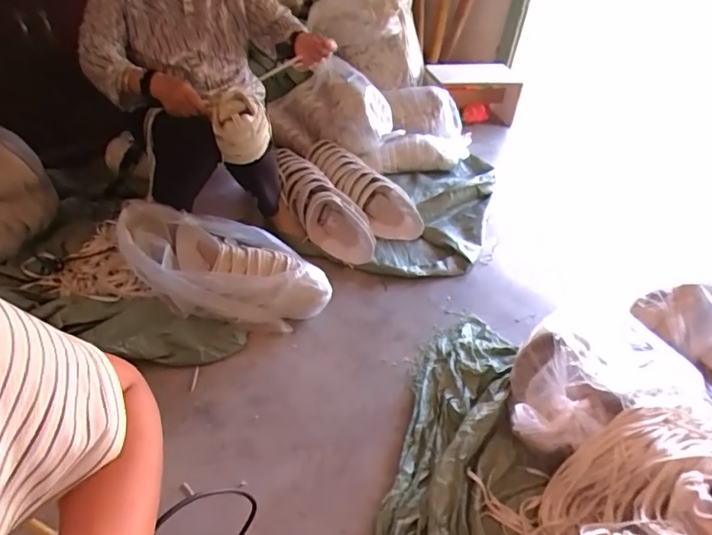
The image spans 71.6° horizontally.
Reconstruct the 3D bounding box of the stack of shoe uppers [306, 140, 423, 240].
[{"bbox_3d":[0.035,-0.256,1.566,0.445,0.158,0.127,42,49,-2],"label":"stack of shoe uppers"}]

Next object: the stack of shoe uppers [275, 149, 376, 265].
[{"bbox_3d":[-0.098,-0.184,1.461,0.154,0.111,0.420,-33,78,-32],"label":"stack of shoe uppers"}]

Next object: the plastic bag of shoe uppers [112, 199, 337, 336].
[{"bbox_3d":[-0.324,0.000,1.227,0.515,0.192,0.196,15,24,-15],"label":"plastic bag of shoe uppers"}]

